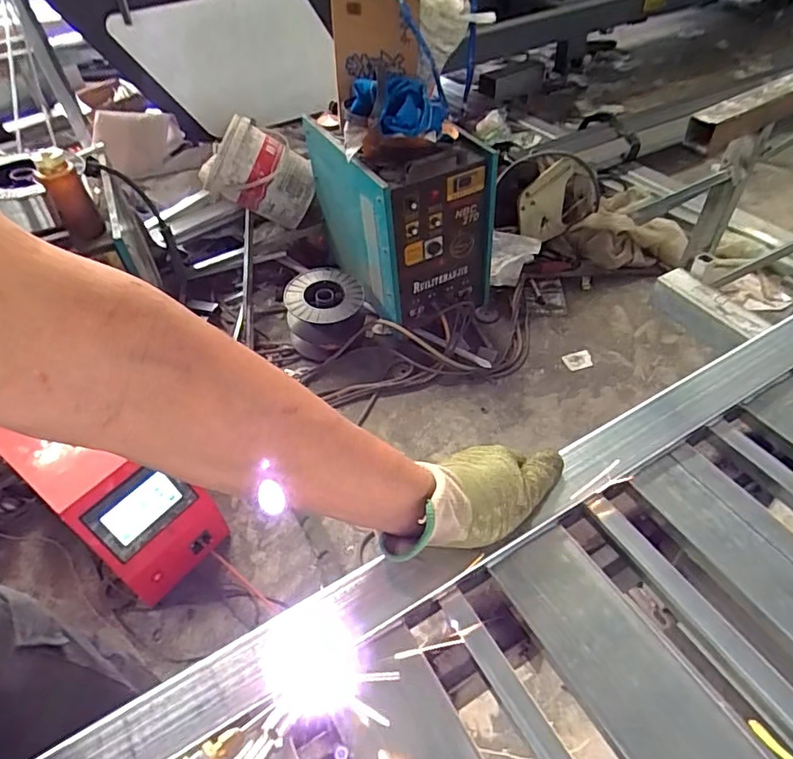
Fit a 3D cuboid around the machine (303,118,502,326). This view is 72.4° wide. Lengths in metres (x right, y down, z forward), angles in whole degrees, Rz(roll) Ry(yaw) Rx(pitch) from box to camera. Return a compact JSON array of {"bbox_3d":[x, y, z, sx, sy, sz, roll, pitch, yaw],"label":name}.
[{"bbox_3d":[-0.009,-0.567,1.792,0.411,0.539,0.590,-27,51,-19],"label":"machine"}]

